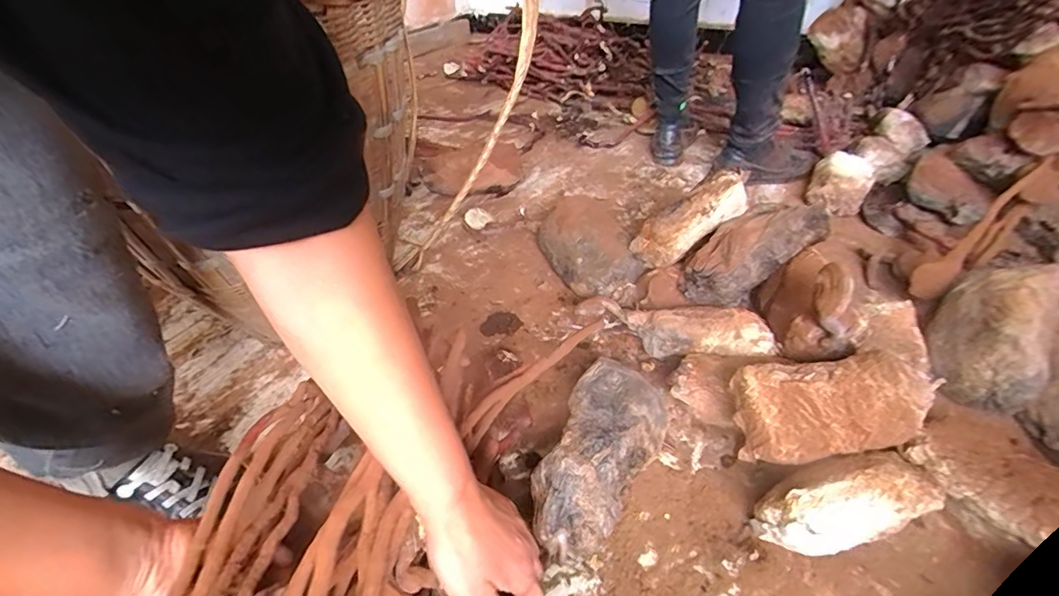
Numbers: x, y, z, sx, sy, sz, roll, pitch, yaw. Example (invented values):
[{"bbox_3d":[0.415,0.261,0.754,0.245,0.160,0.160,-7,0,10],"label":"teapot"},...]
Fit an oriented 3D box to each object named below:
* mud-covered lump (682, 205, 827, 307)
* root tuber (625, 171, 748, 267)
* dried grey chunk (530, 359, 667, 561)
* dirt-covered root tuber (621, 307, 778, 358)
[{"bbox_3d":[0.295,-0.074,0.646,0.213,0.062,0.096,-32,39,-5],"label":"mud-covered lump"},{"bbox_3d":[0.227,-0.106,0.682,0.171,0.074,0.058,-37,32,15],"label":"root tuber"},{"bbox_3d":[0.064,0.166,0.486,0.084,0.102,0.194,17,41,30],"label":"dried grey chunk"},{"bbox_3d":[0.214,0.040,0.618,0.179,0.047,0.057,3,35,13],"label":"dirt-covered root tuber"}]

